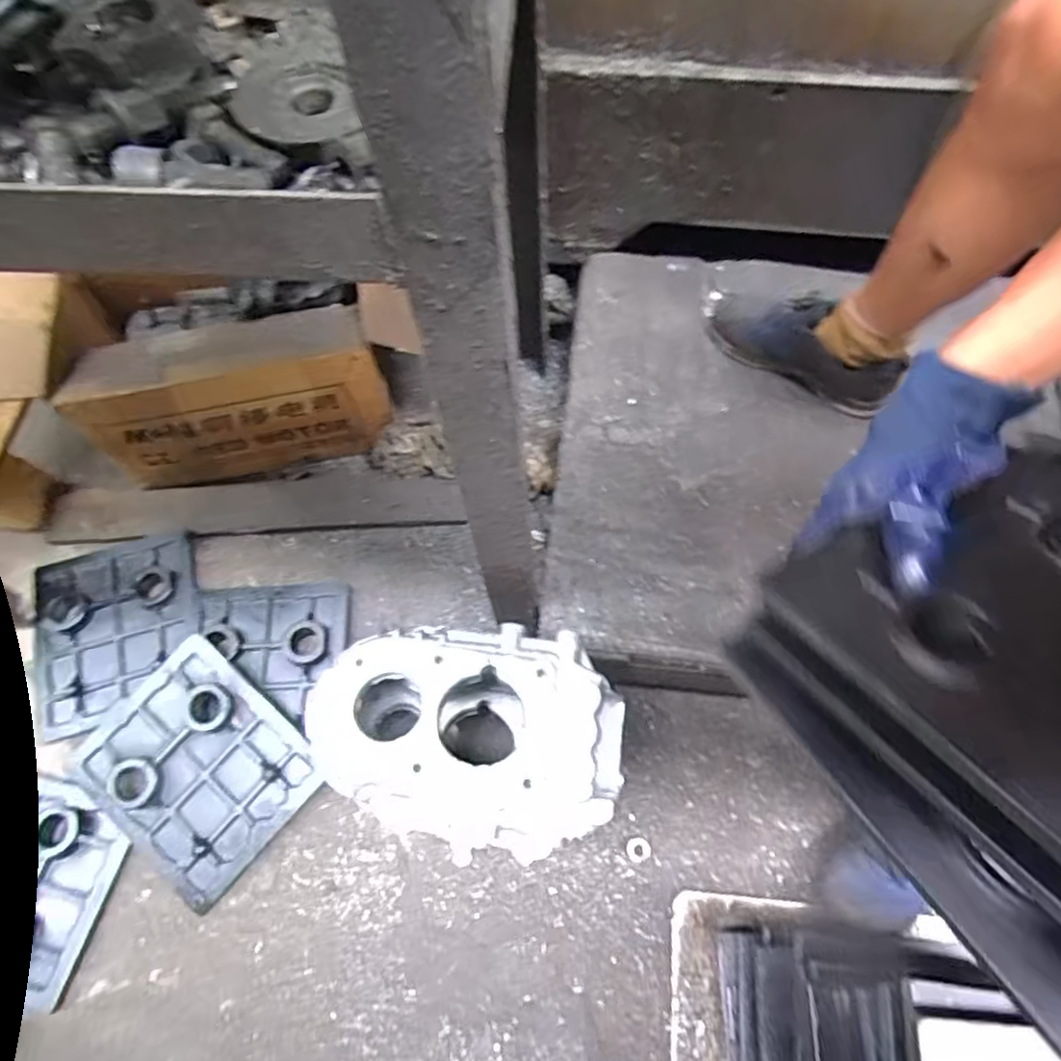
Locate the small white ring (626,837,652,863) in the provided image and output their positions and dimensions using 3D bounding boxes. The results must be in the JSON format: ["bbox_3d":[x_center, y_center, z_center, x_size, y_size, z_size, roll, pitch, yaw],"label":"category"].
[{"bbox_3d":[0.126,0.374,0.776,0.028,0.009,0.026,-6,62,11],"label":"small white ring"}]

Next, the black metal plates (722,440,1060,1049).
[{"bbox_3d":[0.265,0.073,0.315,0.238,0.063,0.241,-31,45,-3],"label":"black metal plates"}]

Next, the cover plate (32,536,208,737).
[{"bbox_3d":[-0.551,0.121,0.881,0.208,0.024,0.244,-20,65,-11],"label":"cover plate"}]

